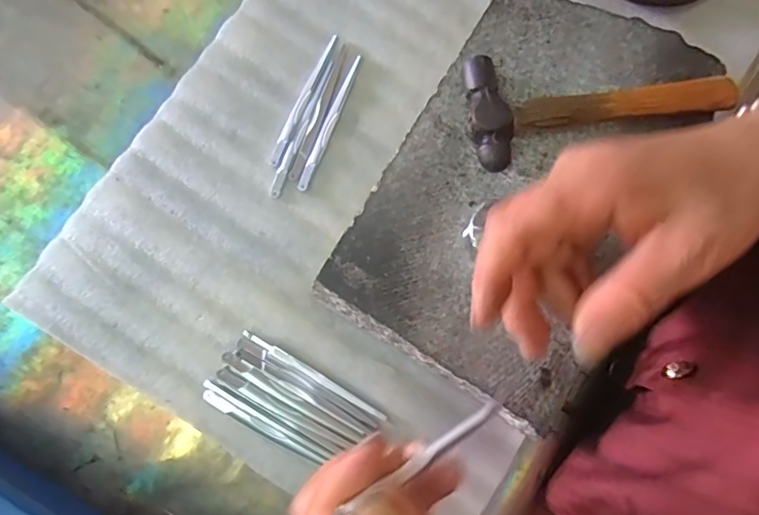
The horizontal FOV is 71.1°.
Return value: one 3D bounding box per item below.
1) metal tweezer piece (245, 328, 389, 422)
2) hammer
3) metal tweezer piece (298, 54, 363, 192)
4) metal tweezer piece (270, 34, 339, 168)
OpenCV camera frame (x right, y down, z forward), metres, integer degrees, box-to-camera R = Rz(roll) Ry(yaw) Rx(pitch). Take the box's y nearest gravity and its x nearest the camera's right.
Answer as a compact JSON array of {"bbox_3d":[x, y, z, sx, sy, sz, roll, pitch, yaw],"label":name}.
[{"bbox_3d":[-0.041,0.074,0.335,0.103,0.008,0.006,30,81,5],"label":"metal tweezer piece"},{"bbox_3d":[0.123,-0.093,0.301,0.149,0.022,0.060,-12,79,-2],"label":"hammer"},{"bbox_3d":[-0.033,-0.092,0.360,0.008,0.005,0.101,23,80,4],"label":"metal tweezer piece"},{"bbox_3d":[-0.051,-0.109,0.363,0.009,0.004,0.102,23,80,4],"label":"metal tweezer piece"}]

